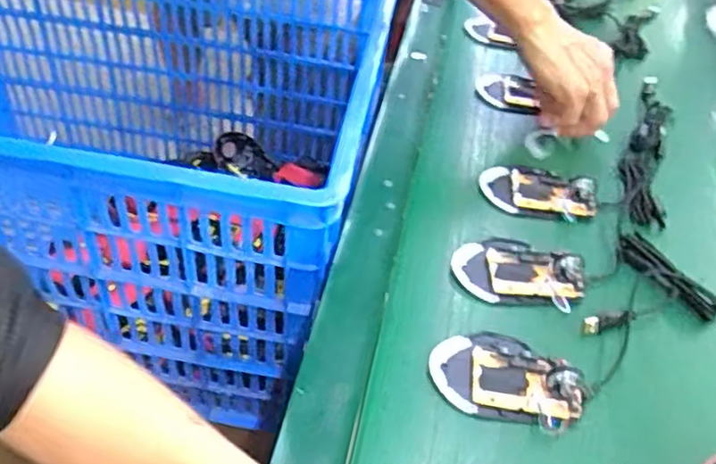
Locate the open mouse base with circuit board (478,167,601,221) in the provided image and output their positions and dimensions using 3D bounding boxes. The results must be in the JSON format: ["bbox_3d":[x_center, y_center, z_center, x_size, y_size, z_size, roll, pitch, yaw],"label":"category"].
[{"bbox_3d":[0.174,-0.041,0.635,0.109,0.023,0.058,13,46,8],"label":"open mouse base with circuit board"}]

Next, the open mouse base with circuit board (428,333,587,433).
[{"bbox_3d":[0.110,0.102,0.486,0.109,0.023,0.070,12,46,7],"label":"open mouse base with circuit board"}]

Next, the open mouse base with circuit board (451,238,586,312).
[{"bbox_3d":[0.137,0.029,0.560,0.107,0.027,0.066,11,45,6],"label":"open mouse base with circuit board"}]

